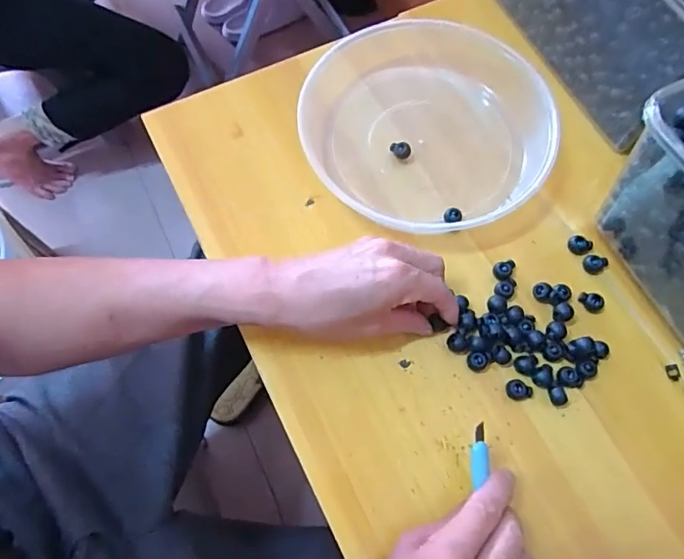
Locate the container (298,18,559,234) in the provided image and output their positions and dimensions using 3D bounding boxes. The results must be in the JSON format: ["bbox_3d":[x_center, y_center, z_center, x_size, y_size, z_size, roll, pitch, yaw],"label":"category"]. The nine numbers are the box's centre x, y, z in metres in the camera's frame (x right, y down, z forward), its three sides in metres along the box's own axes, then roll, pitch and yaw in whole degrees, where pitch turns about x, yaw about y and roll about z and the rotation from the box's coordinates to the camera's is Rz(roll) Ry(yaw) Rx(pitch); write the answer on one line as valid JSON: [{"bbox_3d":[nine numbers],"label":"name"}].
[{"bbox_3d":[0.078,-0.141,0.457,0.204,0.050,0.211,0,67,1],"label":"container"}]

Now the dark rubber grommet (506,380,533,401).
[{"bbox_3d":[0.139,0.086,0.390,0.018,0.011,0.015,-7,67,-2],"label":"dark rubber grommet"}]

